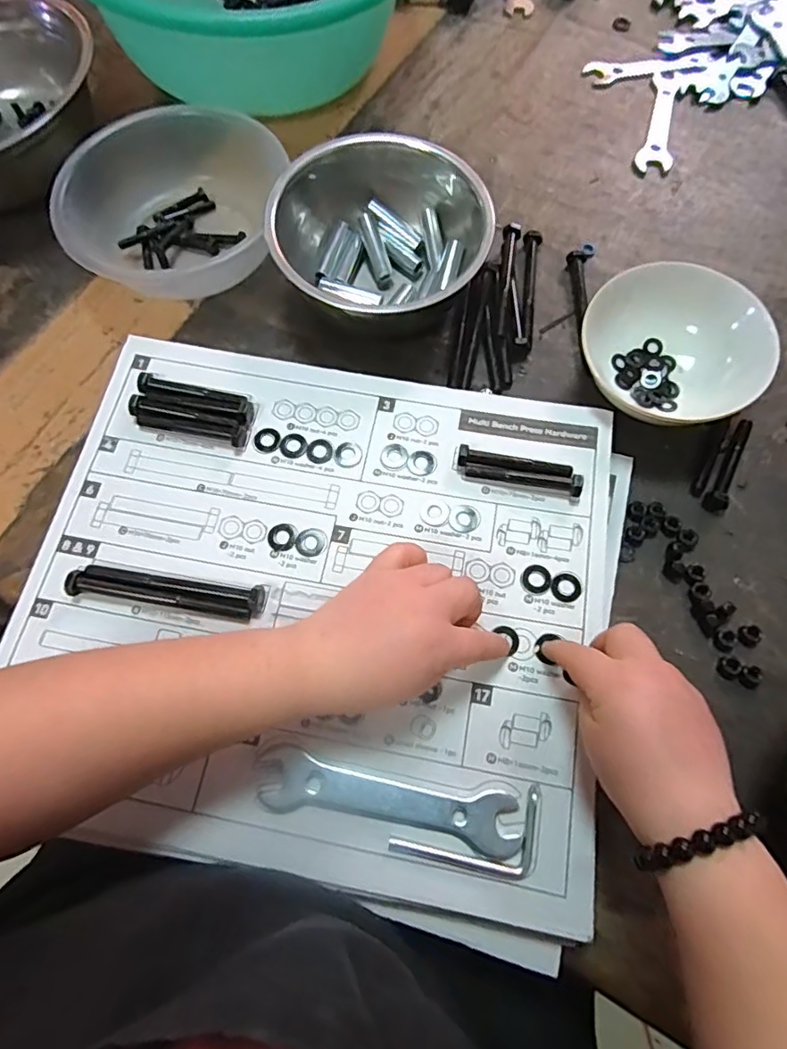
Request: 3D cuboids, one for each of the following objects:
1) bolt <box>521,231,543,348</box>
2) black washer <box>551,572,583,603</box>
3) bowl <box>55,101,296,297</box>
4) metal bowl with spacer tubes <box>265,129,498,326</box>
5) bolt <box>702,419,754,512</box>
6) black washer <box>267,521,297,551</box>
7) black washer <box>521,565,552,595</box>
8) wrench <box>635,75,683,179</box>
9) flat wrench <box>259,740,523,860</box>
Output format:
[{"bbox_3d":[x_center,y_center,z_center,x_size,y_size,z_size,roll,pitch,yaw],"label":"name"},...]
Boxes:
[{"bbox_3d":[0.118,-0.204,0.479,0.015,0.012,0.124,7,69,4],"label":"bolt"},{"bbox_3d":[0.114,0.041,0.366,0.019,0.004,0.020,0,68,1],"label":"black washer"},{"bbox_3d":[-0.182,-0.271,0.478,0.185,0.075,0.177,-23,70,-8],"label":"bowl"},{"bbox_3d":[-0.007,-0.235,0.454,0.168,0.081,0.154,0,68,1],"label":"metal bowl with spacer tubes"},{"bbox_3d":[0.254,-0.045,0.417,0.017,0.010,0.085,30,72,12],"label":"bolt"},{"bbox_3d":[-0.077,0.008,0.386,0.020,0.004,0.020,0,68,1],"label":"black washer"},{"bbox_3d":[0.095,0.036,0.369,0.019,0.004,0.020,0,68,1],"label":"black washer"},{"bbox_3d":[0.268,-0.404,0.557,0.032,0.004,0.149,16,70,7],"label":"wrench"},{"bbox_3d":[-0.004,0.159,0.321,0.150,0.008,0.034,11,69,5],"label":"flat wrench"}]

